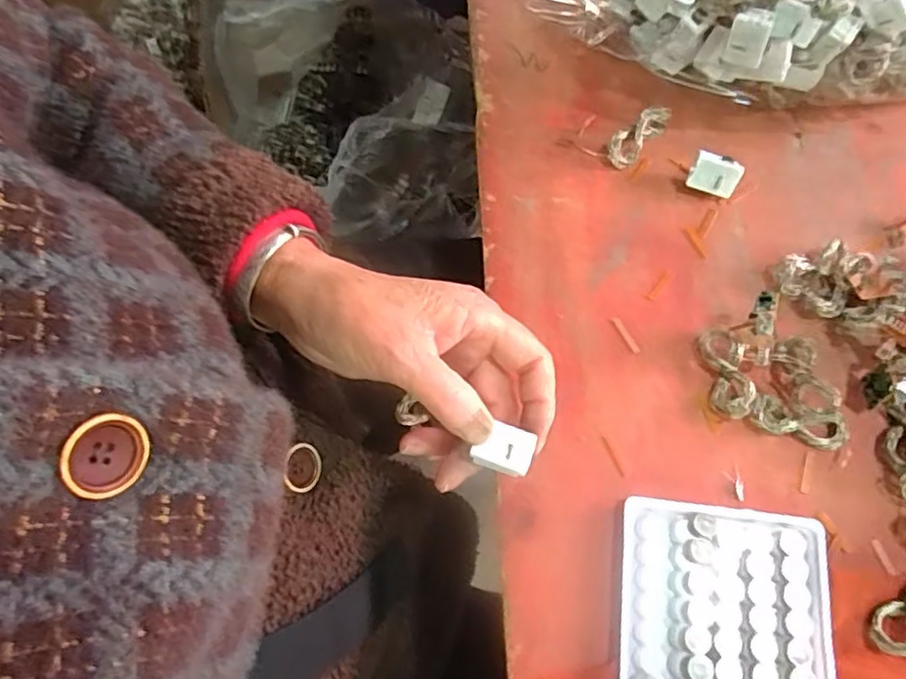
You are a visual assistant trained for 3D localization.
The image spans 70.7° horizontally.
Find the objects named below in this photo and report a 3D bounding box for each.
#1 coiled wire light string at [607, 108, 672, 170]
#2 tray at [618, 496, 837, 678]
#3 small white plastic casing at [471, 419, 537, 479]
[{"bbox_3d":[0.114,-0.126,0.390,0.019,0.015,0.050,41,75,15],"label":"coiled wire light string"},{"bbox_3d":[0.123,0.143,0.288,0.092,0.010,0.129,7,69,4],"label":"tray"},{"bbox_3d":[0.024,0.050,0.288,0.024,0.008,0.018,18,70,8],"label":"small white plastic casing"}]

